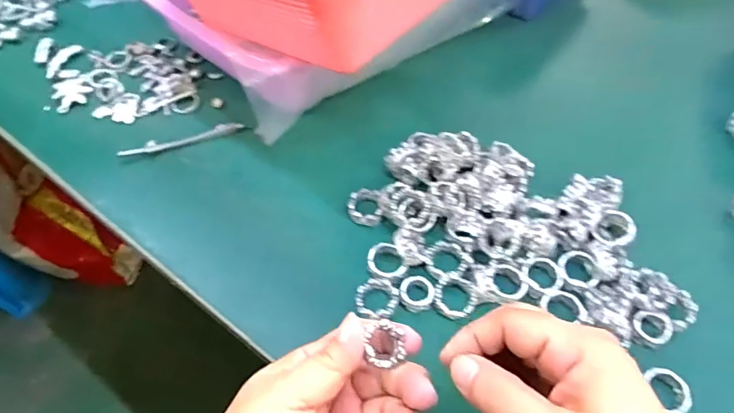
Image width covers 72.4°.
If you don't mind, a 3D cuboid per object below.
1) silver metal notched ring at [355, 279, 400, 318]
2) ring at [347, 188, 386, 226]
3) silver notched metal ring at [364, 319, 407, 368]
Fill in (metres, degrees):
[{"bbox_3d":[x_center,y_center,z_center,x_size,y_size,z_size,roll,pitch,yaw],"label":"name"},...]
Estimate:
[{"bbox_3d":[0.006,0.063,0.339,0.027,0.005,0.030,14,51,9],"label":"silver metal notched ring"},{"bbox_3d":[-0.001,-0.001,0.383,0.028,0.010,0.030,0,55,-1],"label":"ring"},{"bbox_3d":[0.009,0.068,0.252,0.021,0.005,0.021,14,58,-24],"label":"silver notched metal ring"}]

